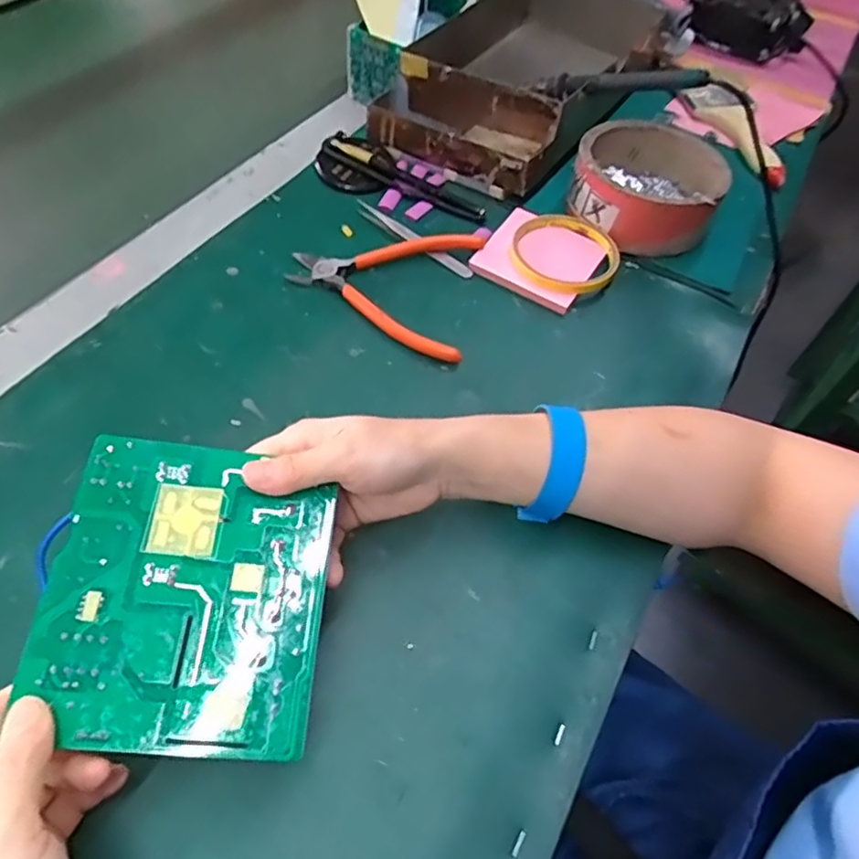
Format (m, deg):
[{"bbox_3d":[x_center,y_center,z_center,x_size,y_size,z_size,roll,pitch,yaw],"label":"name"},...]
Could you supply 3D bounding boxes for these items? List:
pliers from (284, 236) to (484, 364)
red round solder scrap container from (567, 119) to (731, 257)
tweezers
[{"bbox_3d":[-0.036,-0.109,0.469,0.136,0.015,0.122,8,54,1],"label":"pliers"},{"bbox_3d":[0.183,-0.205,0.538,0.116,0.054,0.122,2,54,-3],"label":"red round solder scrap container"},{"bbox_3d":[-0.014,-0.156,0.511,0.117,0.007,0.017,36,59,20],"label":"tweezers"}]

